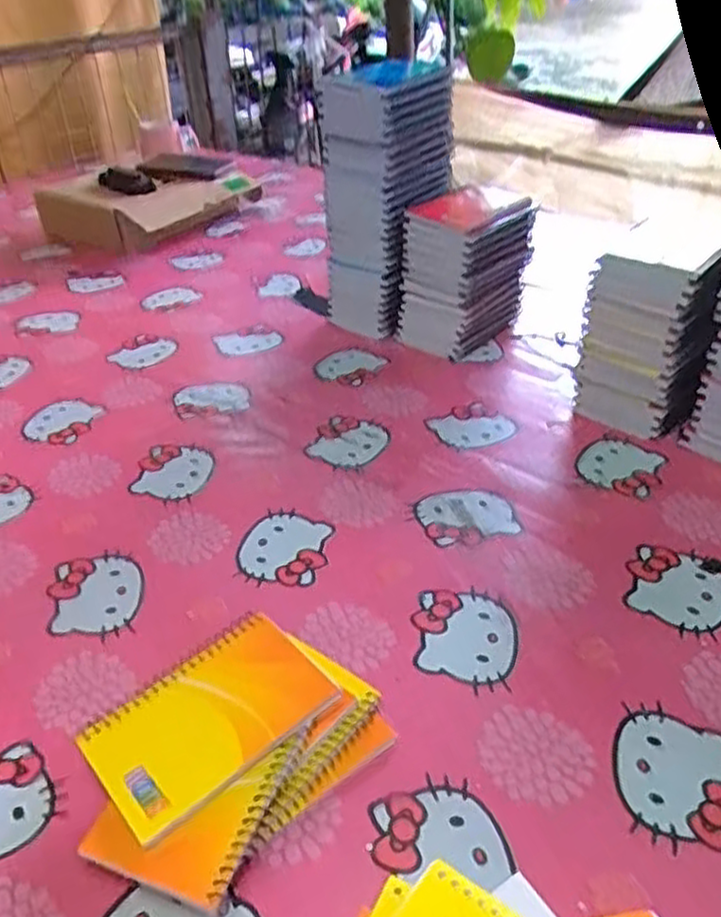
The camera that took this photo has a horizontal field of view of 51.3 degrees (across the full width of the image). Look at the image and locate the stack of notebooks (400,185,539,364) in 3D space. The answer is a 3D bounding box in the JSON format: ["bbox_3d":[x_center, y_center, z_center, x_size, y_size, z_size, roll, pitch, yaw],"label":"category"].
[{"bbox_3d":[0.119,-0.208,0.860,0.106,0.156,0.120,20,40,29],"label":"stack of notebooks"}]

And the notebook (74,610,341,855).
[{"bbox_3d":[-0.088,0.148,0.433,0.128,0.008,0.083,-33,47,-27],"label":"notebook"}]

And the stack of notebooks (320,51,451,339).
[{"bbox_3d":[0.035,-0.295,0.880,0.109,0.284,0.139,27,44,35],"label":"stack of notebooks"}]

